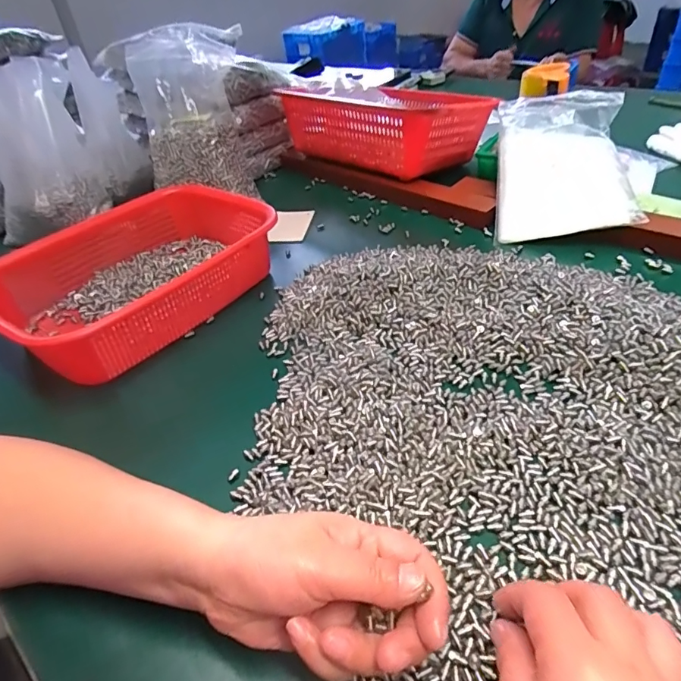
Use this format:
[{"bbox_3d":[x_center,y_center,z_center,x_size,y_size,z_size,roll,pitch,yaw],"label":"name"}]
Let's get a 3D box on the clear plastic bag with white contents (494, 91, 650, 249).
[{"bbox_3d":[0.269,-0.225,0.571,0.146,0.031,0.231,-1,62,17],"label":"clear plastic bag with white contents"}]

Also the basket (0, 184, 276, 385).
[{"bbox_3d":[-0.213,-0.080,0.511,0.216,0.070,0.295,26,51,32],"label":"basket"}]

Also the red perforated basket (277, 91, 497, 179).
[{"bbox_3d":[0.062,-0.336,0.733,0.298,0.105,0.164,28,52,34],"label":"red perforated basket"}]

